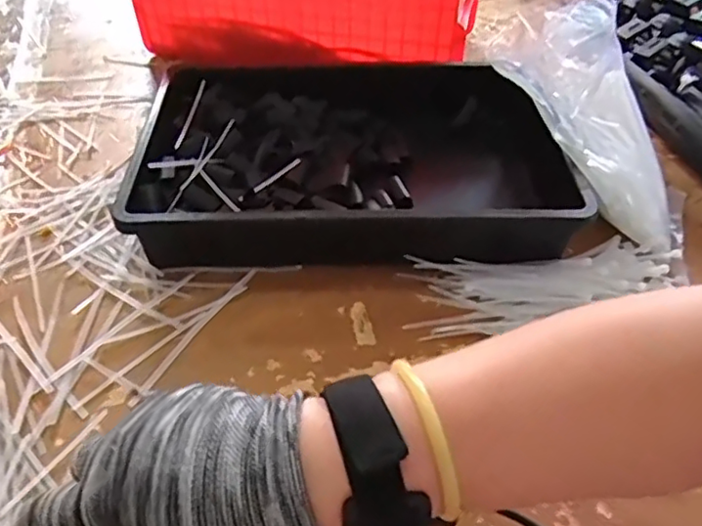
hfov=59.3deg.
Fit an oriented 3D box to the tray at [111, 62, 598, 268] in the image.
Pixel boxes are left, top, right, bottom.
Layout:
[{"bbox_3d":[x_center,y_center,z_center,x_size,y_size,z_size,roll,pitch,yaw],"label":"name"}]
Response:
[{"bbox_3d":[-0.002,-0.098,0.570,0.360,0.063,0.256,-2,46,-3],"label":"tray"}]

